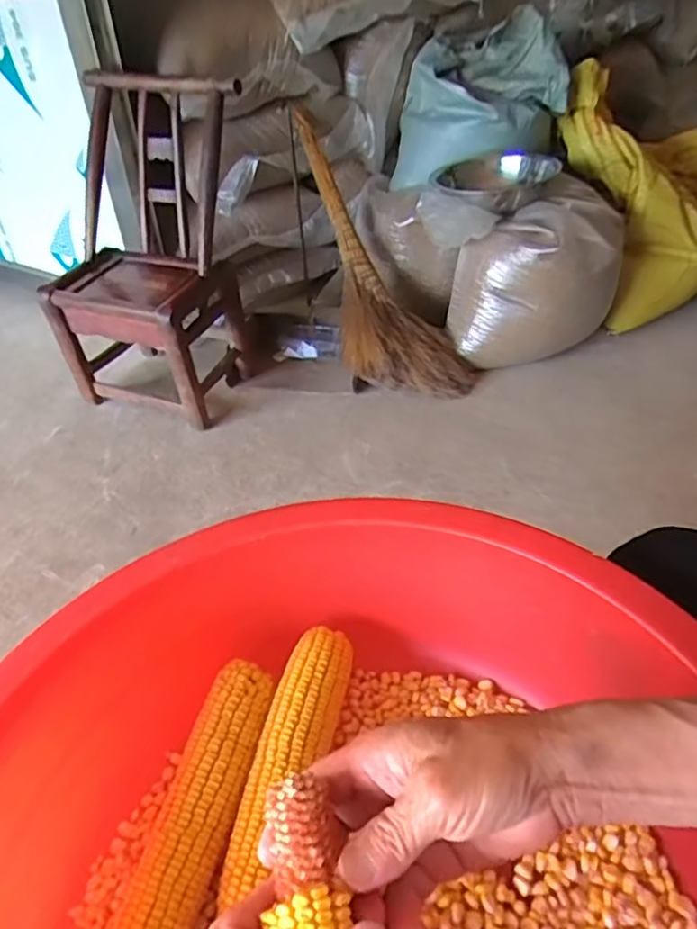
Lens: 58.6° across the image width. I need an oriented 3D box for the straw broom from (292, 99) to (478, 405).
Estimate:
[{"bbox_3d":[0.029,-0.497,1.494,0.274,0.083,0.779,-22,81,-19],"label":"straw broom"}]

